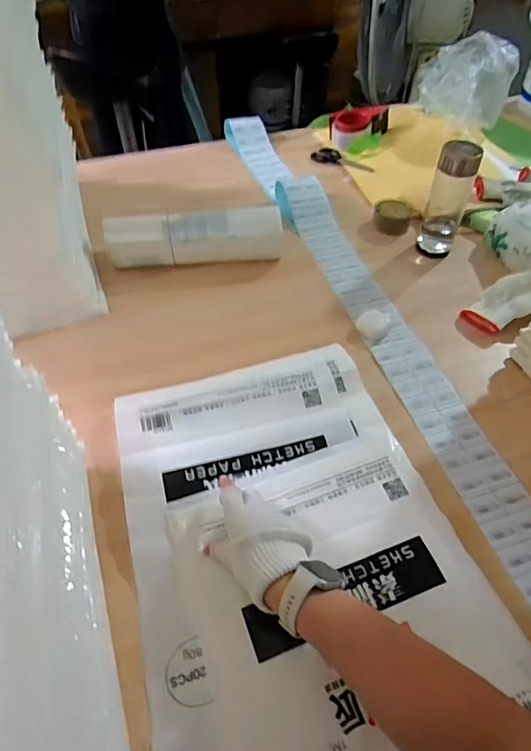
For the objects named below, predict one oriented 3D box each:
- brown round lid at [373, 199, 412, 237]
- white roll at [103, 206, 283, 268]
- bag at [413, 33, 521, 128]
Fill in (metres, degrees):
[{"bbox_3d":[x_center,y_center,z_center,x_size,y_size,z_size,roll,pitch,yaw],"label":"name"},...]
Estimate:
[{"bbox_3d":[0.249,-0.313,0.955,0.072,0.035,0.066,9,51,7],"label":"brown round lid"},{"bbox_3d":[-0.117,-0.234,0.840,0.301,0.082,0.062,-6,51,-5],"label":"white roll"},{"bbox_3d":[0.465,-0.698,1.149,0.191,0.168,0.222,9,51,7],"label":"bag"}]

